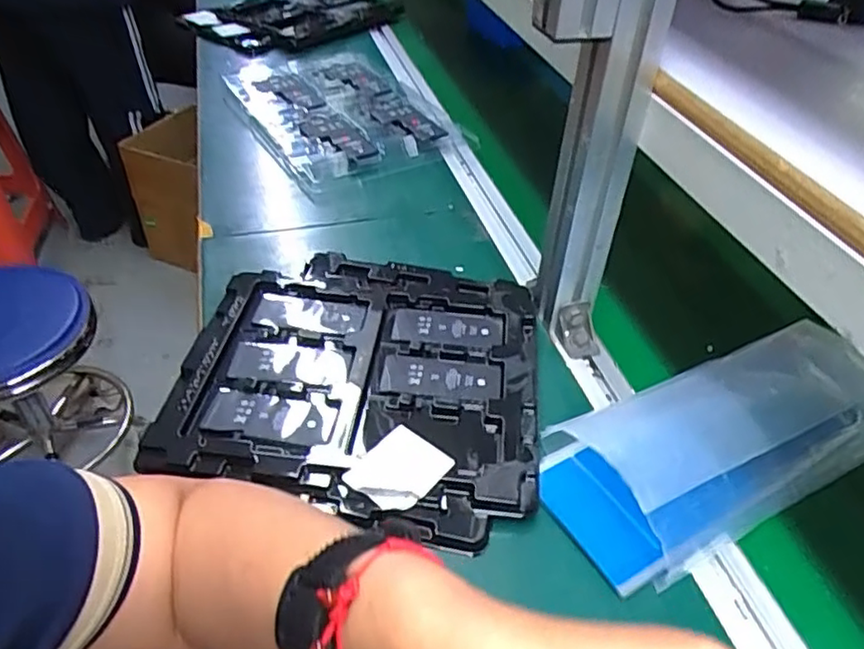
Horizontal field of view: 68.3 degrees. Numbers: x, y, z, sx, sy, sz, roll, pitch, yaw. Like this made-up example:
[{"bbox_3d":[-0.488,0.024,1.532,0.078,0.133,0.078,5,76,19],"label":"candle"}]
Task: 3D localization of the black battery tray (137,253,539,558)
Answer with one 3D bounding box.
[{"bbox_3d":[-0.053,0.034,0.508,0.266,0.019,0.270,7,42,3],"label":"black battery tray"}]

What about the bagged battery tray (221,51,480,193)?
[{"bbox_3d":[-0.131,-0.306,0.877,0.243,0.039,0.377,-19,47,-24],"label":"bagged battery tray"}]

